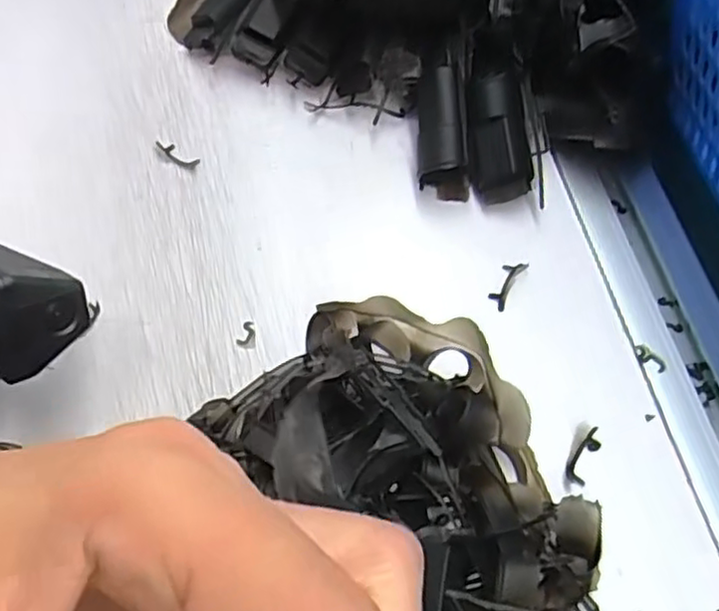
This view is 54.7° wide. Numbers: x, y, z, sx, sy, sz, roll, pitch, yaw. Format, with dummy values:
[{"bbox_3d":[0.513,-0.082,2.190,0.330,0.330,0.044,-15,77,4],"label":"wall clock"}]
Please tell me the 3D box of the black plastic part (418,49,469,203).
[{"bbox_3d":[0.034,-0.075,0.292,0.019,0.024,0.060,-6,90,-2],"label":"black plastic part"}]

